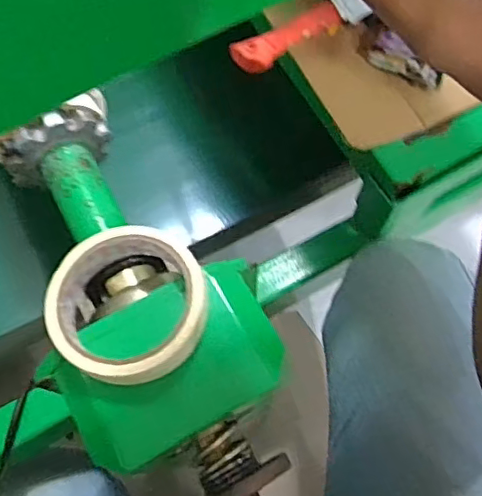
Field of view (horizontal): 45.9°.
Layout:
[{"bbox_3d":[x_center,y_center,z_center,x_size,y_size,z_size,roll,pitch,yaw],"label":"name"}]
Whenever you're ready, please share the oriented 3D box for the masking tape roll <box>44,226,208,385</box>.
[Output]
[{"bbox_3d":[-0.067,0.034,0.342,0.091,0.032,0.093,0,71,1],"label":"masking tape roll"}]

